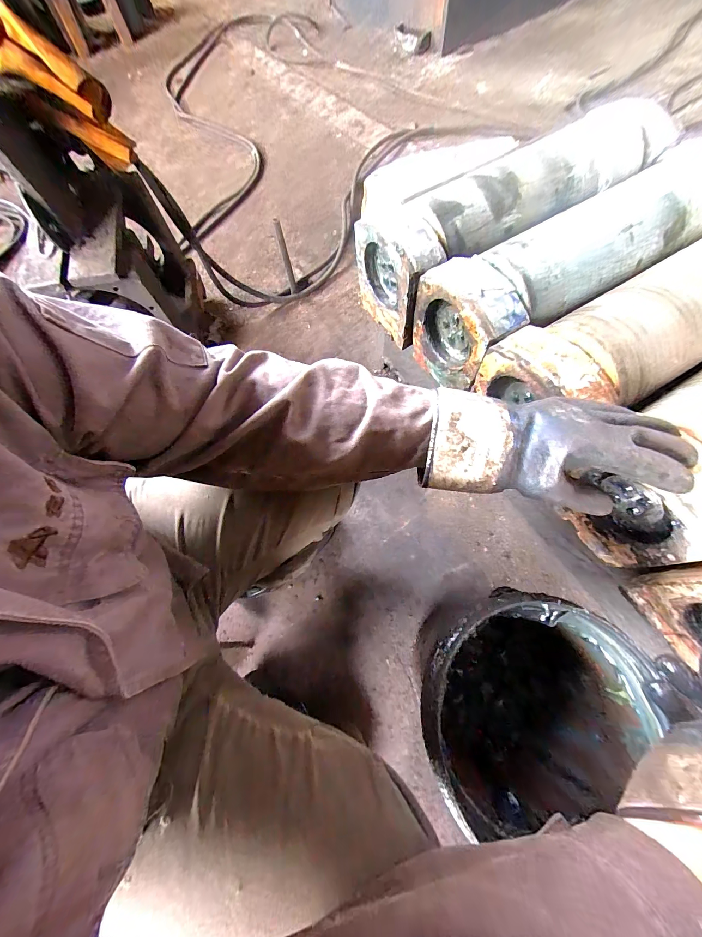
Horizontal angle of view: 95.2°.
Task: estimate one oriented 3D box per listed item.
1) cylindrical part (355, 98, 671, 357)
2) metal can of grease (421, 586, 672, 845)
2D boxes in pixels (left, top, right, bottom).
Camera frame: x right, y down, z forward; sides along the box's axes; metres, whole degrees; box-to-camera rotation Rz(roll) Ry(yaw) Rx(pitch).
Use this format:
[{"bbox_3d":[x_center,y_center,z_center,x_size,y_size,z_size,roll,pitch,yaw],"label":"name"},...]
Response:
[{"bbox_3d":[0.283,-0.444,0.582,0.537,0.194,0.173,-30,70,-10],"label":"cylindrical part"},{"bbox_3d":[0.253,0.366,0.523,0.289,0.321,0.278,-1,68,2],"label":"metal can of grease"}]

